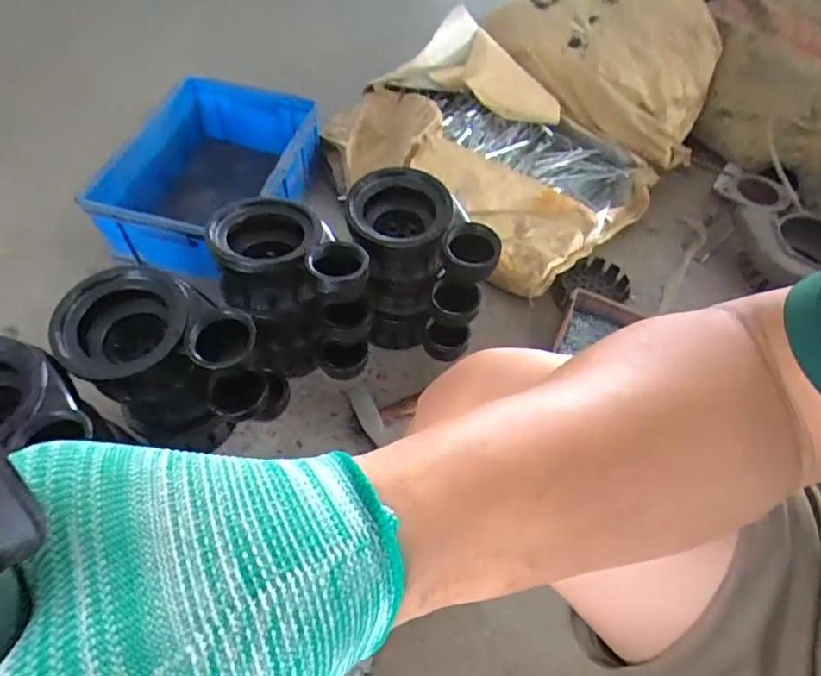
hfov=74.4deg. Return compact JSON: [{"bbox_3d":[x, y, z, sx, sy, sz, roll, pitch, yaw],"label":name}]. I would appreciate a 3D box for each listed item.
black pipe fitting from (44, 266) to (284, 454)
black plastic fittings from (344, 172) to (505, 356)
[{"bbox_3d":[-0.282,0.055,0.693,0.210,0.260,0.134,10,55,3],"label":"black pipe fitting"},{"bbox_3d":[0.013,-0.089,0.816,0.219,0.252,0.139,29,58,16],"label":"black plastic fittings"}]

